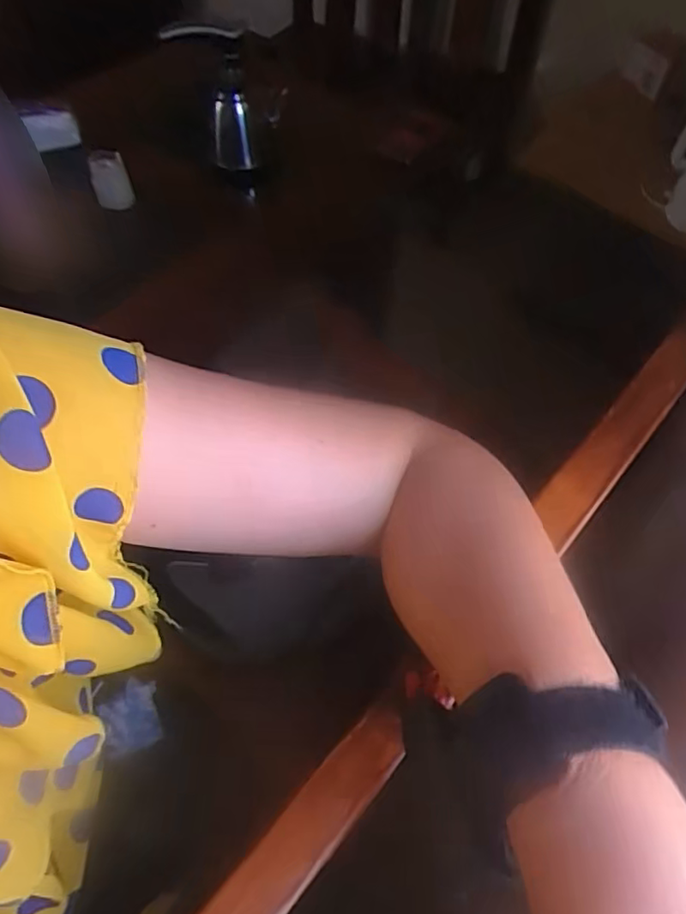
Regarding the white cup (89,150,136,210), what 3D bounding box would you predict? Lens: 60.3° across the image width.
[{"bbox_3d":[-0.455,-0.541,1.152,0.068,0.085,0.082,-24,61,-15],"label":"white cup"}]

